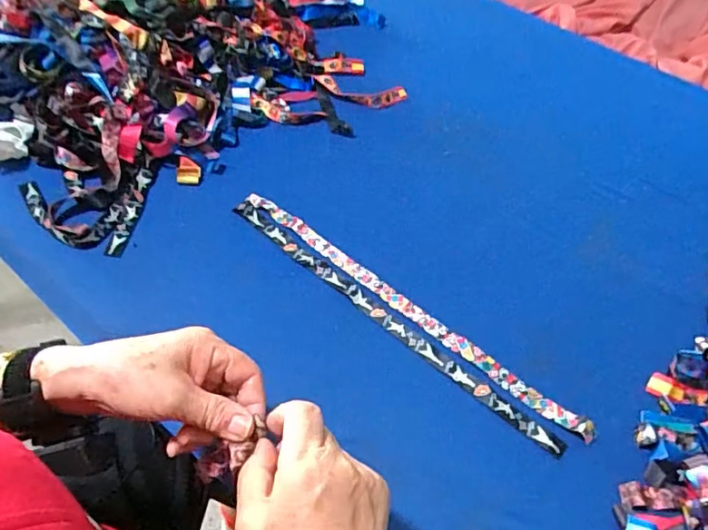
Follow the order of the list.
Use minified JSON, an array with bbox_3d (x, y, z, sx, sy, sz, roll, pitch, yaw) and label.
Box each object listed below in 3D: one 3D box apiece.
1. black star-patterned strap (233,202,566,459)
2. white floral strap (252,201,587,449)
[{"bbox_3d":[0.029,0.051,0.582,0.422,0.008,0.022,36,55,21],"label":"black star-patterned strap"},{"bbox_3d":[0.050,0.039,0.594,0.439,0.011,0.023,35,54,20],"label":"white floral strap"}]

